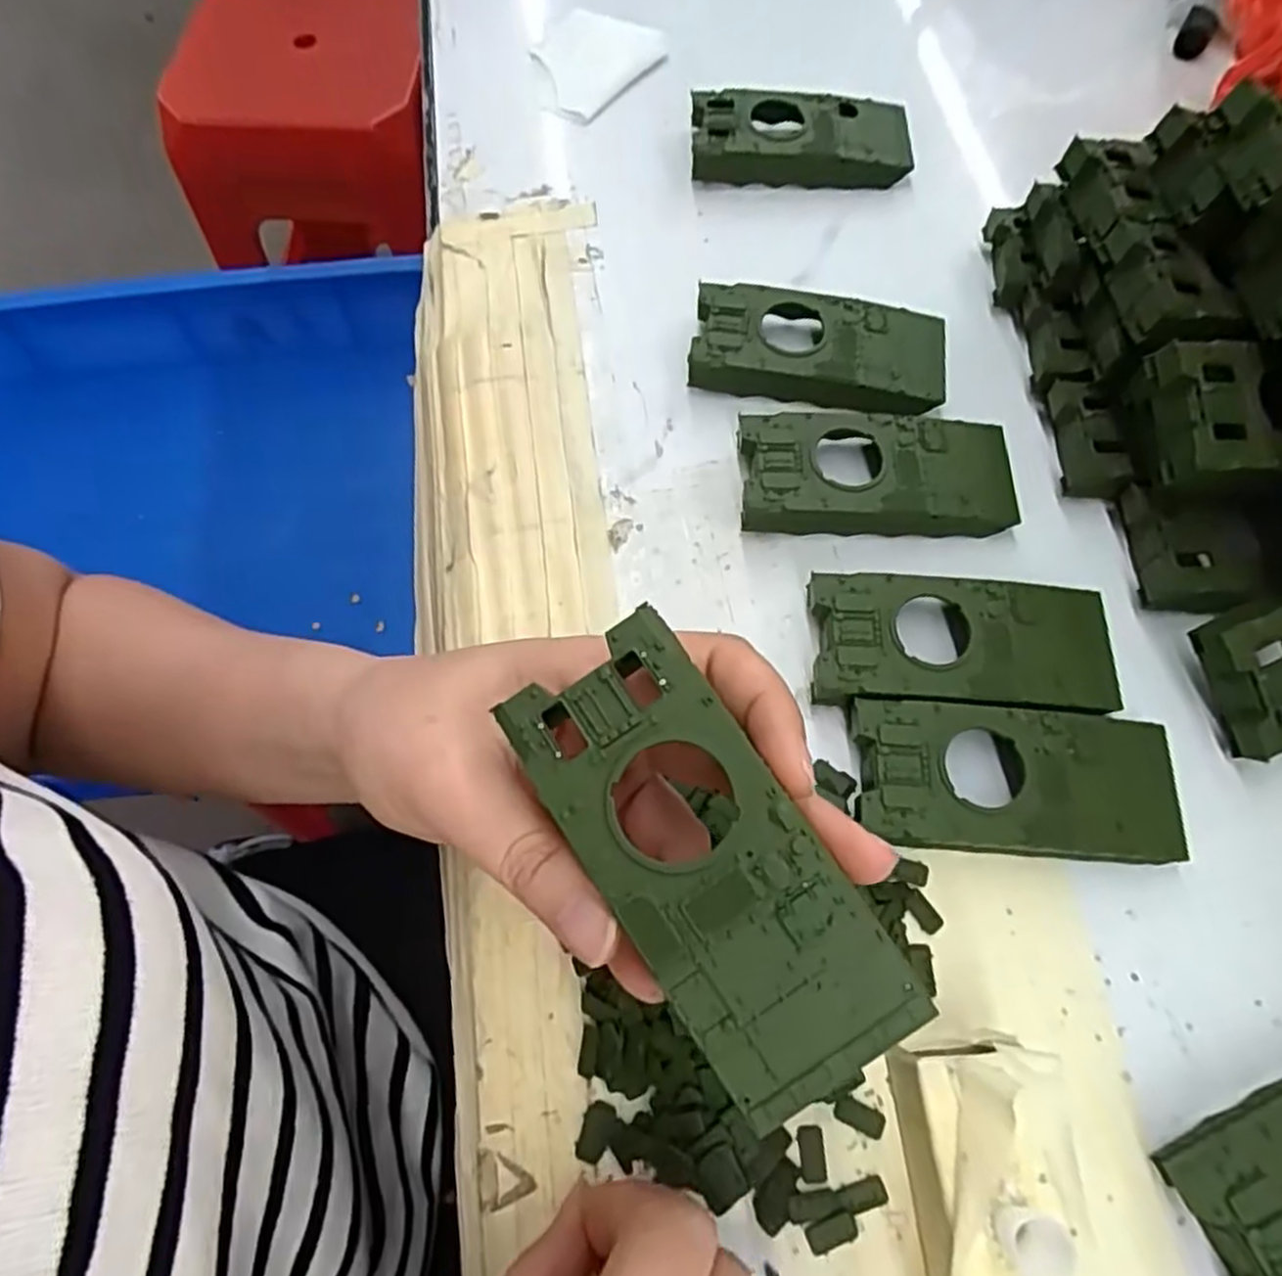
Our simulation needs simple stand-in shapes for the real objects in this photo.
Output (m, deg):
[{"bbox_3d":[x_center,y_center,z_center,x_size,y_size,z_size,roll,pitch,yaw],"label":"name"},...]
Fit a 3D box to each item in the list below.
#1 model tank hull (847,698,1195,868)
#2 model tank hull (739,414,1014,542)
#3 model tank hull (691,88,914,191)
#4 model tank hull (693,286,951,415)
[{"bbox_3d":[0.122,0.048,0.256,0.104,0.020,0.046,3,67,2],"label":"model tank hull"},{"bbox_3d":[0.092,-0.063,0.302,0.105,0.022,0.045,-1,67,0],"label":"model tank hull"},{"bbox_3d":[0.077,-0.240,0.375,0.102,0.022,0.044,3,67,2],"label":"model tank hull"},{"bbox_3d":[0.074,-0.119,0.326,0.103,0.021,0.049,9,68,4],"label":"model tank hull"}]

